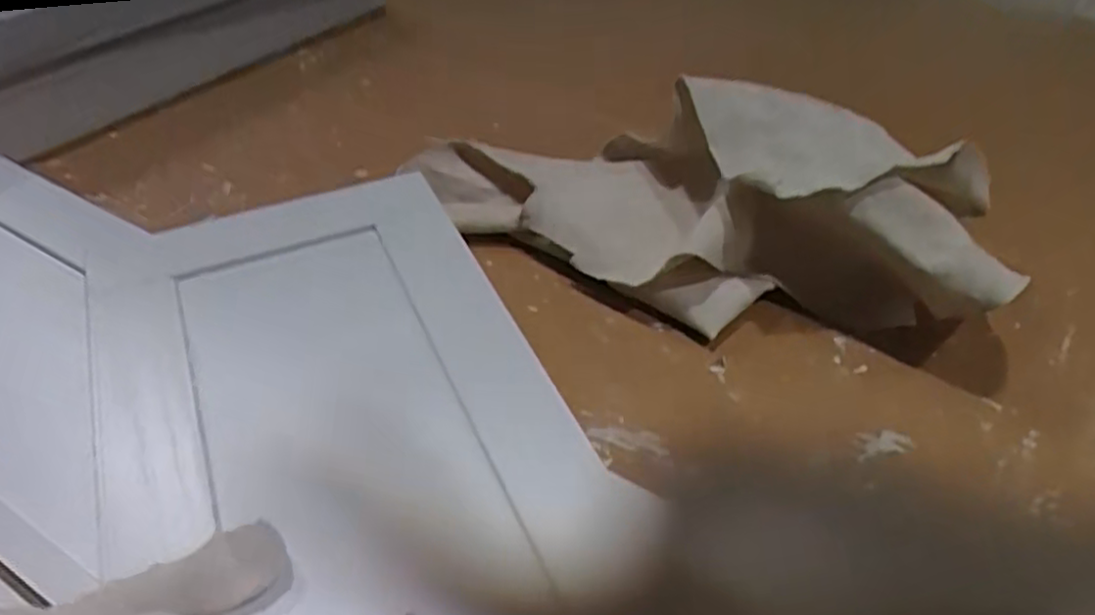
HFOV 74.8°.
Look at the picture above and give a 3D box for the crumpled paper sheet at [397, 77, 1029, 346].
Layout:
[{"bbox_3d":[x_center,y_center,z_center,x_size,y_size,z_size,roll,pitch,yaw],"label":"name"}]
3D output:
[{"bbox_3d":[0.092,-0.079,0.427,0.318,0.088,0.142,17,46,14],"label":"crumpled paper sheet"}]

